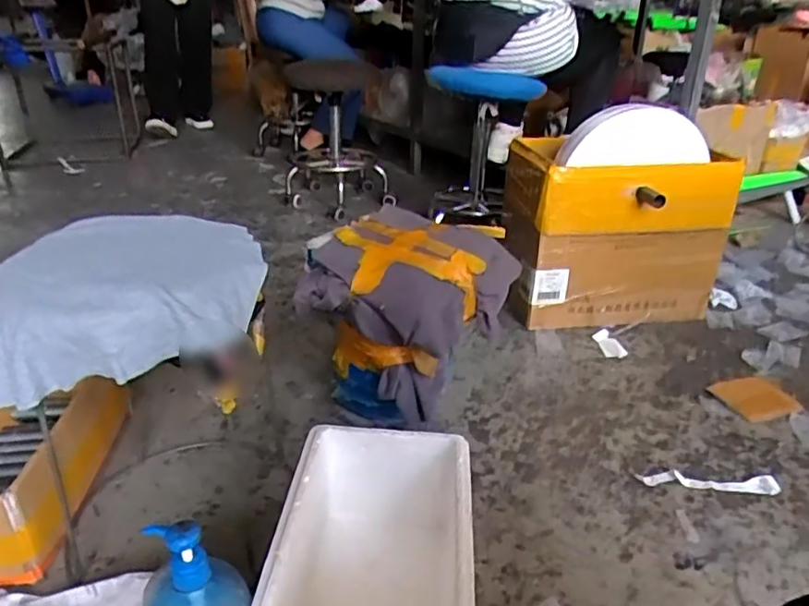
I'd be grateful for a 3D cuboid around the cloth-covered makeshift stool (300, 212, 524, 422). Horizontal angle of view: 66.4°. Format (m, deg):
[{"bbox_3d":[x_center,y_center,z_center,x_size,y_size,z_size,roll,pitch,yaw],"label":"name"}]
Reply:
[{"bbox_3d":[0.009,0.048,1.112,0.278,0.343,0.320,14,29,23],"label":"cloth-covered makeshift stool"}]

